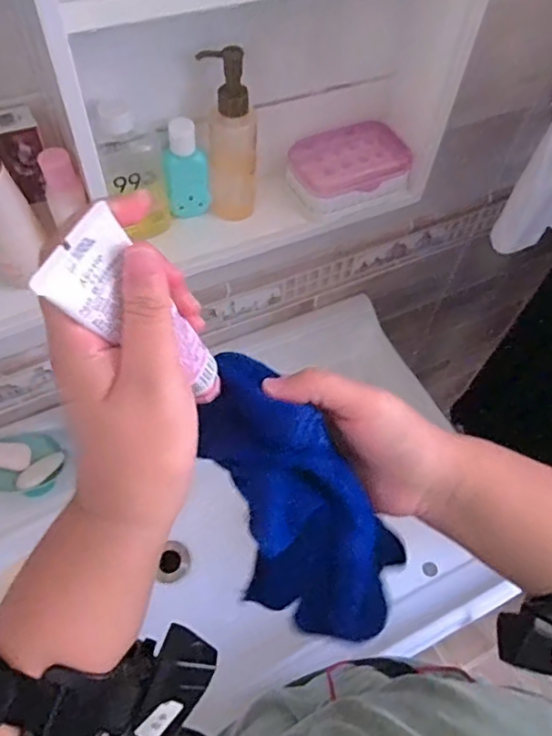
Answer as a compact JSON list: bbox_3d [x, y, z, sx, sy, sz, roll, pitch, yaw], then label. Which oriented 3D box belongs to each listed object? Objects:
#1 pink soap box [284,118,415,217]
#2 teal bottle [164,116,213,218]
[{"bbox_3d":[0.076,-0.209,0.571,0.124,0.046,0.072,-22,61,-17],"label":"pink soap box"},{"bbox_3d":[-0.085,-0.185,0.511,0.041,0.095,0.025,-22,52,-17],"label":"teal bottle"}]

